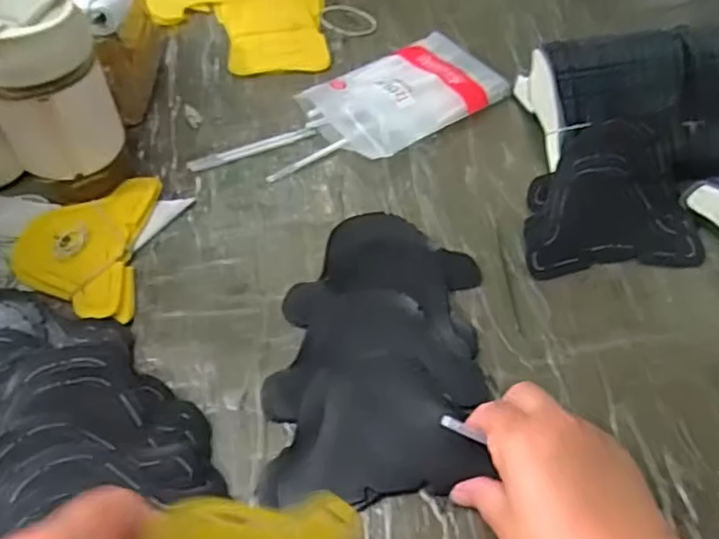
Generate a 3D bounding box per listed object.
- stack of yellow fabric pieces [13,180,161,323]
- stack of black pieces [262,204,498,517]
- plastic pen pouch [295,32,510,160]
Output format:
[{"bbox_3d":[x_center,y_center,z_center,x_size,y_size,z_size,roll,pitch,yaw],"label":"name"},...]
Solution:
[{"bbox_3d":[-0.211,-0.018,0.480,0.095,0.010,0.131,0,53,0],"label":"stack of yellow fabric pieces"},{"bbox_3d":[0.014,0.048,0.427,0.133,0.016,0.210,3,53,1],"label":"stack of black pieces"},{"bbox_3d":[0.043,-0.165,0.587,0.175,0.027,0.108,-32,59,-22],"label":"plastic pen pouch"}]

